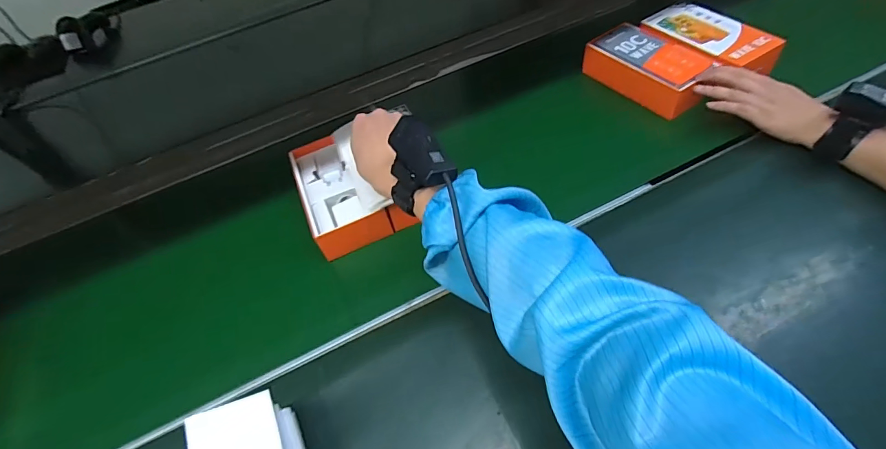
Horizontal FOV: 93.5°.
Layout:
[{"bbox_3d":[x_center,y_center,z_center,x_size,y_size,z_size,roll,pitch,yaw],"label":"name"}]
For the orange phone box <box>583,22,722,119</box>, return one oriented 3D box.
[{"bbox_3d":[0.330,-0.250,0.668,0.115,0.053,0.199,-28,54,-18],"label":"orange phone box"}]

